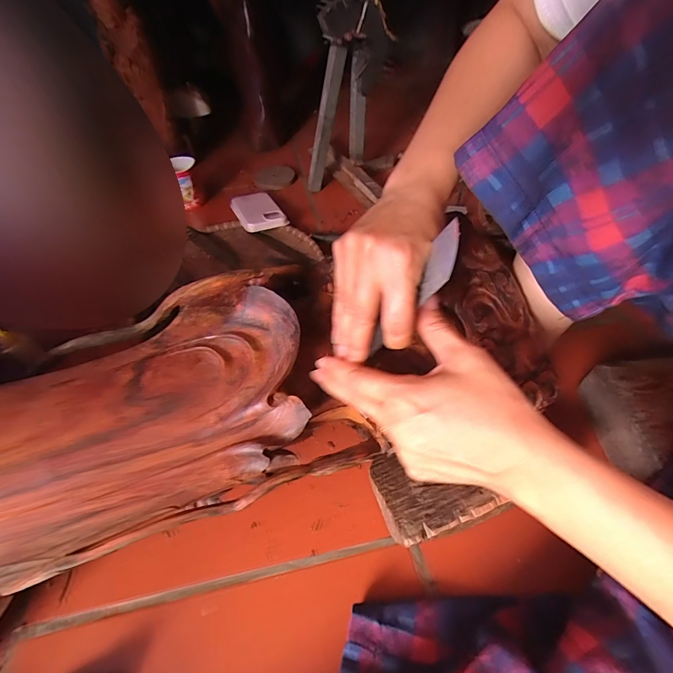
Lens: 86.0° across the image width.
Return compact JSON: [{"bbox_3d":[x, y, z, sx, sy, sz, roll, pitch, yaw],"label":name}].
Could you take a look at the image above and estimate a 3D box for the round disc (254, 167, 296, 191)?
[{"bbox_3d":[-0.148,-0.381,0.868,0.094,0.011,0.090,-3,50,3],"label":"round disc"}]

